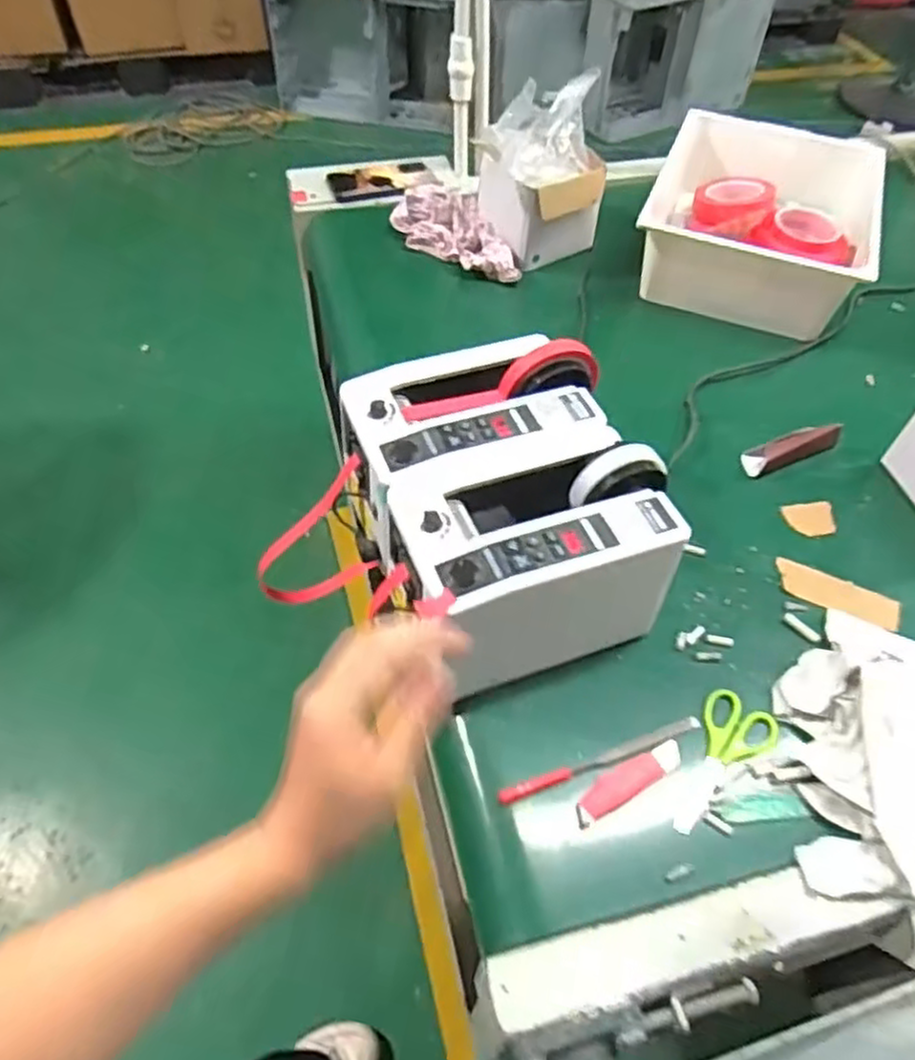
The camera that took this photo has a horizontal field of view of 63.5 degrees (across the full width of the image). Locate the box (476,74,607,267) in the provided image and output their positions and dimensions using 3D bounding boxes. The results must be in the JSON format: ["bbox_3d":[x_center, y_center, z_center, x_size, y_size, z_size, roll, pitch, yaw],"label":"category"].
[{"bbox_3d":[0.108,-0.476,0.985,0.148,0.197,0.122,-26,58,-20],"label":"box"}]

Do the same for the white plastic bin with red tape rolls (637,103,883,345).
[{"bbox_3d":[0.419,-0.435,1.020,0.283,0.112,0.369,19,54,12],"label":"white plastic bin with red tape rolls"}]

